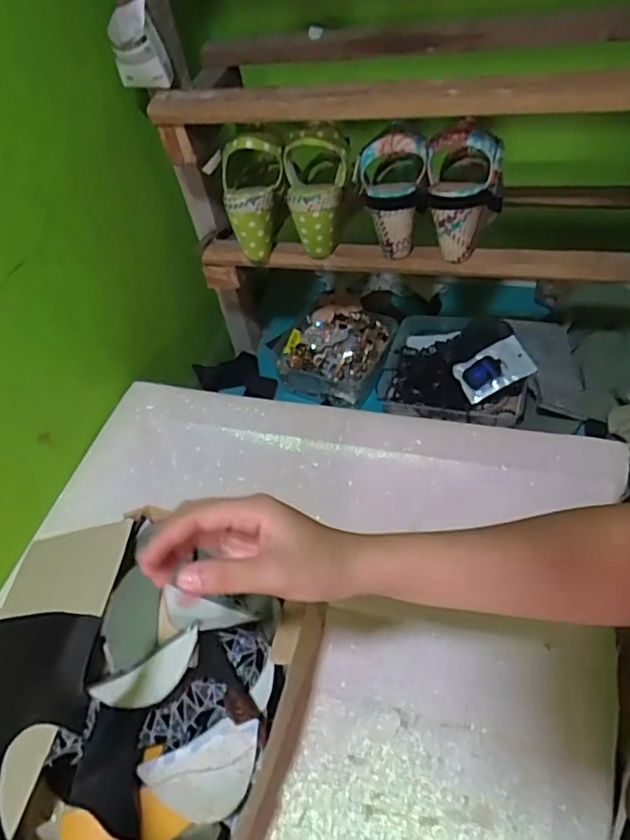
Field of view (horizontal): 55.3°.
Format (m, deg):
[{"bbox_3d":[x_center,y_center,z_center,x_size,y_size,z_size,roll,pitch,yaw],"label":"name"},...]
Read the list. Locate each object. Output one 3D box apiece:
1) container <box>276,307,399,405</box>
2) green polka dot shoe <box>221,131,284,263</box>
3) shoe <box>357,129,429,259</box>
[{"bbox_3d":[0.031,-0.099,0.957,0.167,0.083,0.151,14,52,22],"label":"container"},{"bbox_3d":[-0.084,-0.271,0.745,0.076,0.152,0.054,9,30,12],"label":"green polka dot shoe"},{"bbox_3d":[0.094,-0.265,0.707,0.078,0.131,0.065,-3,48,8],"label":"shoe"}]

